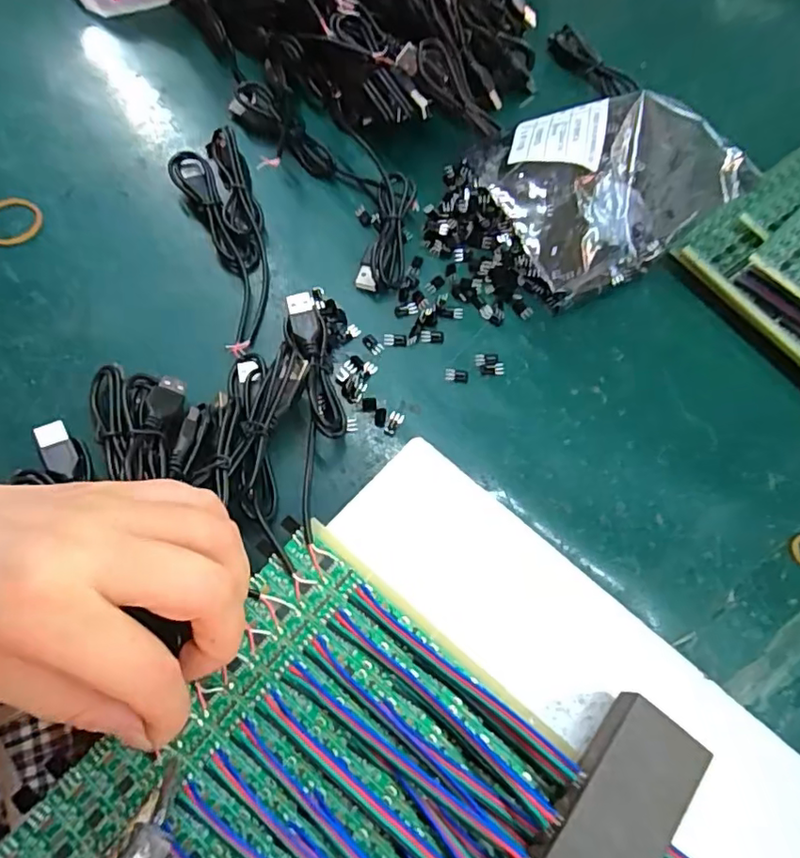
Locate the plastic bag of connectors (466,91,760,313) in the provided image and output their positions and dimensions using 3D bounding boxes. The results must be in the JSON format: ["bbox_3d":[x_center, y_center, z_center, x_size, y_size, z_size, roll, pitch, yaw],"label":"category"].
[{"bbox_3d":[0.108,-0.141,0.326,0.124,0.052,0.111,-20,70,-12],"label":"plastic bag of connectors"}]

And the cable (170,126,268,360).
[{"bbox_3d":[-0.094,-0.107,0.322,0.040,0.016,0.142,-18,70,-11],"label":"cable"}]

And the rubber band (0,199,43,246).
[{"bbox_3d":[-0.217,-0.116,0.319,0.033,0.004,0.031,-27,72,-14],"label":"rubber band"}]

